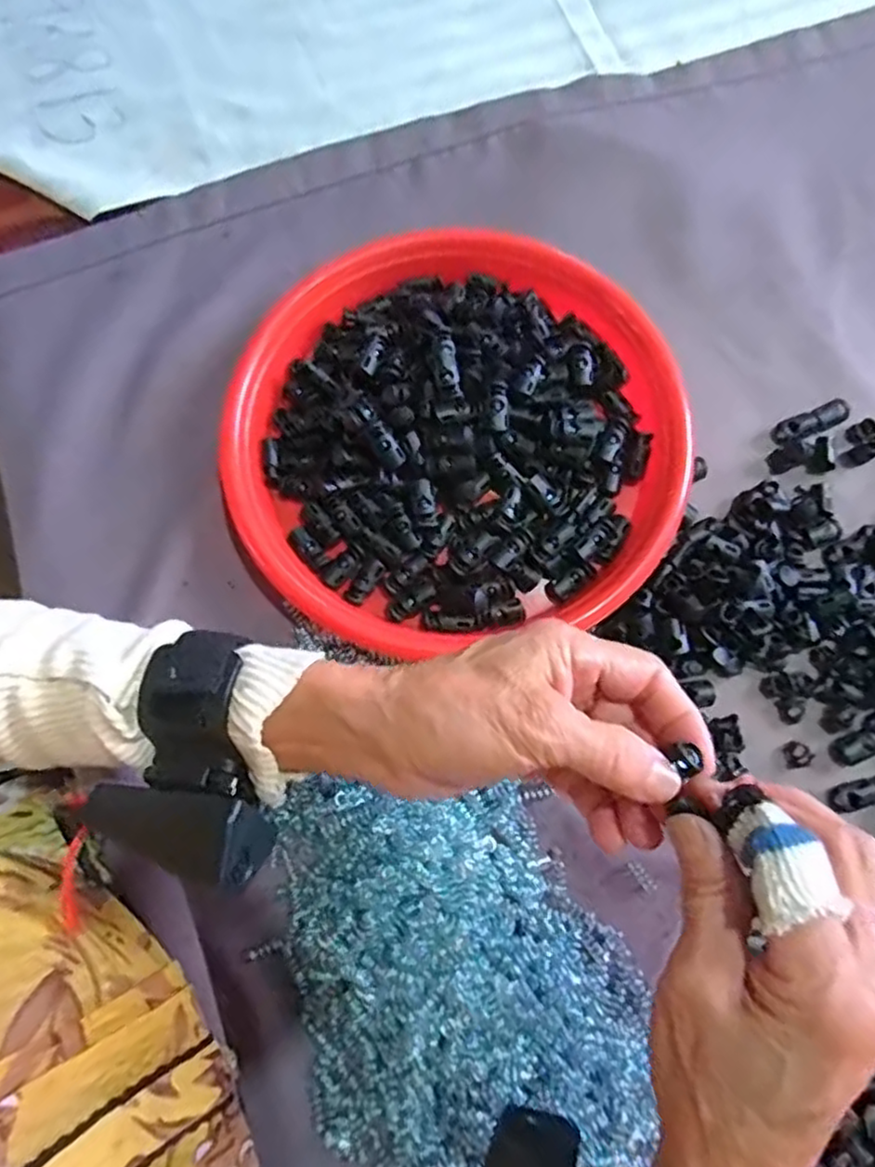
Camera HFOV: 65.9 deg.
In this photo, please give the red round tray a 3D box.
[{"bbox_3d":[0.009,-0.098,0.386,0.251,0.029,0.257,0,76,2],"label":"red round tray"}]

